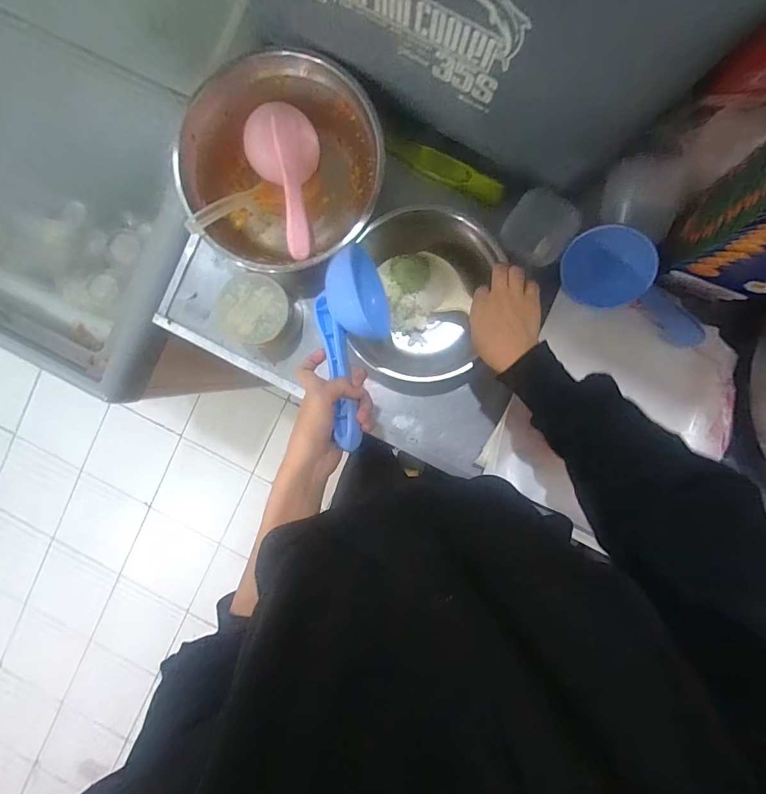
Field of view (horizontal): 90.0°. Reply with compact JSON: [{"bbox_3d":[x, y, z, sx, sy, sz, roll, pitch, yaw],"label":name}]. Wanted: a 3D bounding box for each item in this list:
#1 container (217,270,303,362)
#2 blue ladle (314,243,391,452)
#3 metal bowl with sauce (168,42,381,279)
[{"bbox_3d":[-0.161,-0.103,0.511,0.087,0.076,0.101,19,94,4],"label":"container"},{"bbox_3d":[-0.034,-0.049,0.381,0.069,0.071,0.201,2,71,5],"label":"blue ladle"},{"bbox_3d":[-0.123,-0.288,0.496,0.249,0.082,0.231,-3,93,5],"label":"metal bowl with sauce"}]

